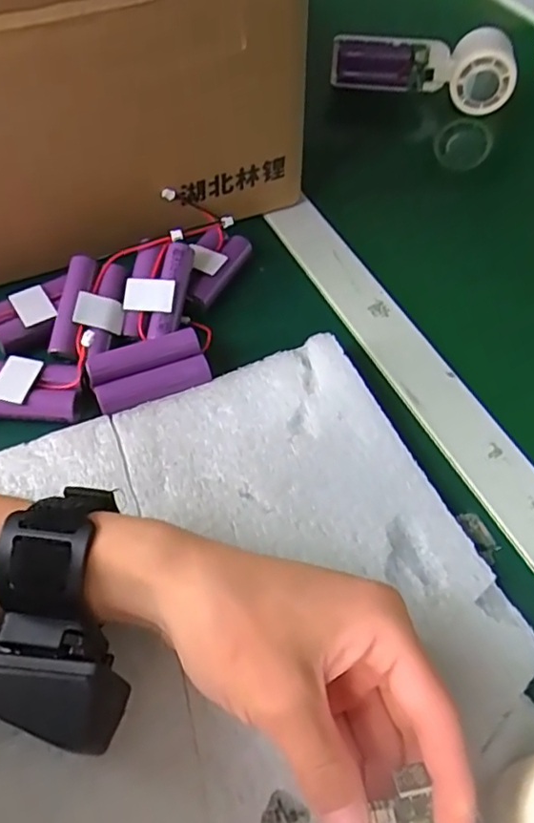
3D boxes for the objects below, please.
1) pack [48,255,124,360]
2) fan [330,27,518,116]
[{"bbox_3d":[-0.106,-0.061,0.365,0.035,0.021,0.066,5,54,1],"label":"pack"},{"bbox_3d":[0.145,-0.326,0.577,0.165,0.056,0.043,12,55,5],"label":"fan"}]

